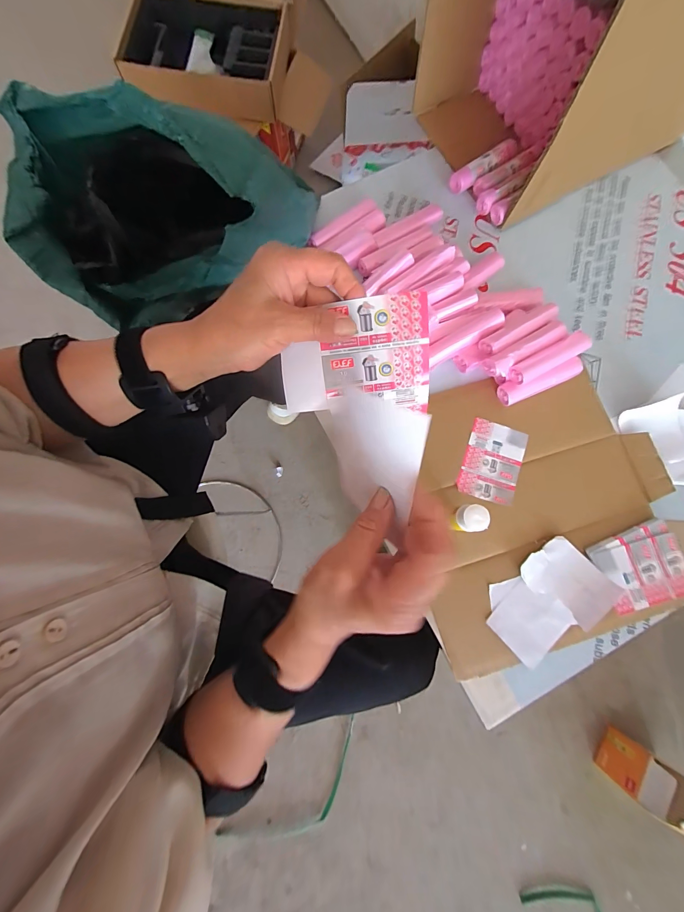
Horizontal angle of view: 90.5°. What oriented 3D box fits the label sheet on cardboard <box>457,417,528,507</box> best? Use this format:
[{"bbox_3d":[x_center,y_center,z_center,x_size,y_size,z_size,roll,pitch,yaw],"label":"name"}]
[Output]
[{"bbox_3d":[0.210,0.008,0.471,0.078,0.005,0.107,18,79,3],"label":"label sheet on cardboard"}]

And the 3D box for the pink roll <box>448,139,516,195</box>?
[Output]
[{"bbox_3d":[0.229,-0.461,0.545,0.121,0.031,0.030,-31,81,-6],"label":"pink roll"}]

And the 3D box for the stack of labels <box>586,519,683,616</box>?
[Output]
[{"bbox_3d":[0.393,0.148,0.445,0.115,0.019,0.096,-20,80,-4],"label":"stack of labels"}]

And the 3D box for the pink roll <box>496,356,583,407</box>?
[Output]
[{"bbox_3d":[0.283,-0.105,0.480,0.125,0.028,0.028,-20,80,-4],"label":"pink roll"}]

